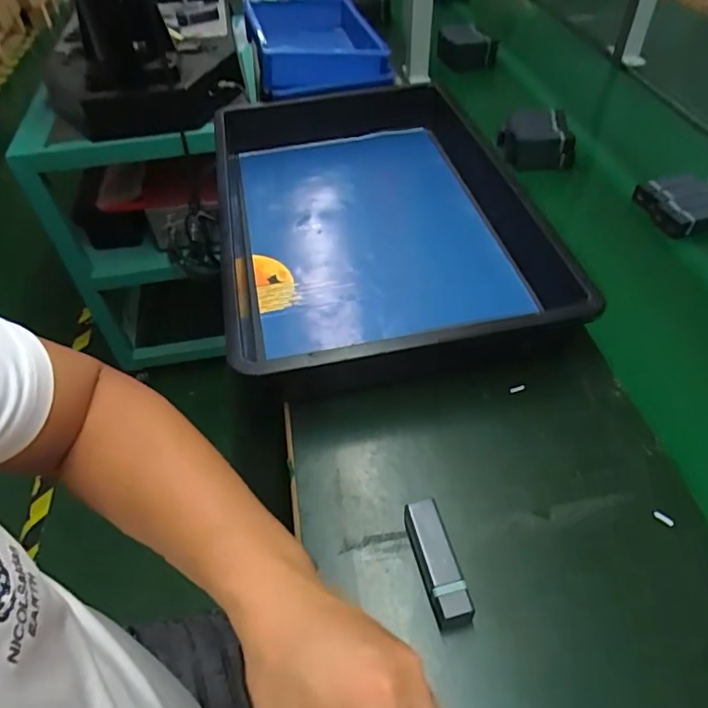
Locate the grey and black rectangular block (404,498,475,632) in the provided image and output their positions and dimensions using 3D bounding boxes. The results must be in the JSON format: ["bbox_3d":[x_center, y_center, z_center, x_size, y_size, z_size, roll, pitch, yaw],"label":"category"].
[{"bbox_3d":[0.063,0.162,0.416,0.029,0.028,0.089,-13,49,-9],"label":"grey and black rectangular block"}]

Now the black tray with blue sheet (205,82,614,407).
[{"bbox_3d":[0.012,-0.194,0.694,0.349,0.084,0.574,-10,48,-6],"label":"black tray with blue sheet"}]

